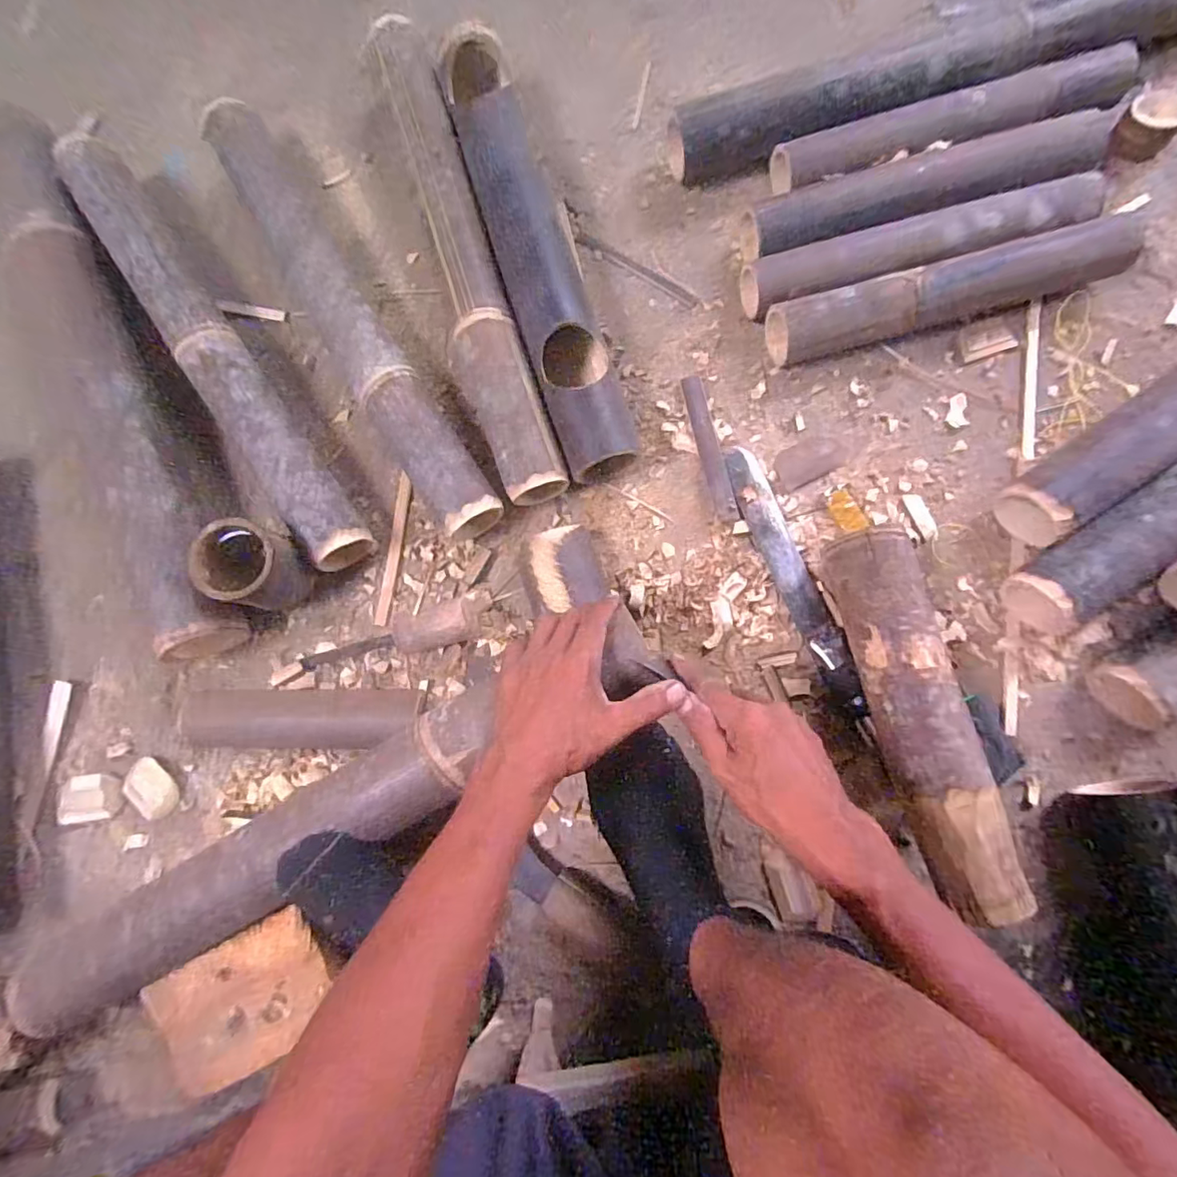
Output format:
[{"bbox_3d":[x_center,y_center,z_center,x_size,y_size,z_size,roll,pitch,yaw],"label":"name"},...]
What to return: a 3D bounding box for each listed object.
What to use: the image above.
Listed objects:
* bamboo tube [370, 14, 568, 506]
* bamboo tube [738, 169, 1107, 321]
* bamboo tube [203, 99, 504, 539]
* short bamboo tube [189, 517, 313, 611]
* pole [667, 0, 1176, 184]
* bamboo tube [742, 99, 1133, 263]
[{"bbox_3d":[-0.137,-0.344,0.590,0.074,0.069,0.532,-19,83,1],"label":"bamboo tube"},{"bbox_3d":[0.346,-0.354,0.579,0.371,0.050,0.054,-14,83,1],"label":"bamboo tube"},{"bbox_3d":[-0.252,-0.282,0.582,0.068,0.080,0.530,-32,83,-1],"label":"bamboo tube"},{"bbox_3d":[-0.323,-0.022,0.550,0.071,0.097,0.073,0,84,3],"label":"short bamboo tube"},{"bbox_3d":[0.703,-0.610,0.559,1.261,0.072,0.073,-12,83,2],"label":"pole"},{"bbox_3d":[0.362,-0.425,0.583,0.402,0.044,0.060,-15,83,1],"label":"bamboo tube"}]

